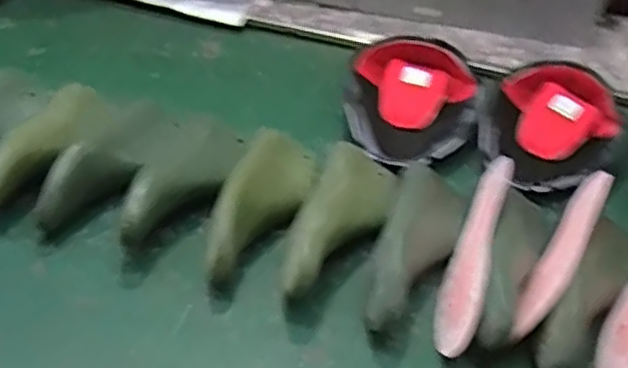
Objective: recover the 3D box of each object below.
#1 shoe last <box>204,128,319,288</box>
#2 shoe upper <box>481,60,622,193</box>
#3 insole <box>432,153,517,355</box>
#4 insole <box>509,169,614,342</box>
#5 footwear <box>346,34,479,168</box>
[{"bbox_3d":[-0.058,0.023,0.836,0.090,0.072,0.228,12,45,9],"label":"shoe last"},{"bbox_3d":[0.317,-0.073,0.943,0.167,0.090,0.202,20,47,17],"label":"shoe upper"},{"bbox_3d":[0.178,0.076,0.772,0.014,0.068,0.250,31,60,-14],"label":"insole"},{"bbox_3d":[0.267,0.074,0.764,0.015,0.076,0.236,40,64,-6],"label":"insole"},{"bbox_3d":[0.143,-0.107,0.993,0.181,0.093,0.227,-2,44,-5],"label":"footwear"}]

